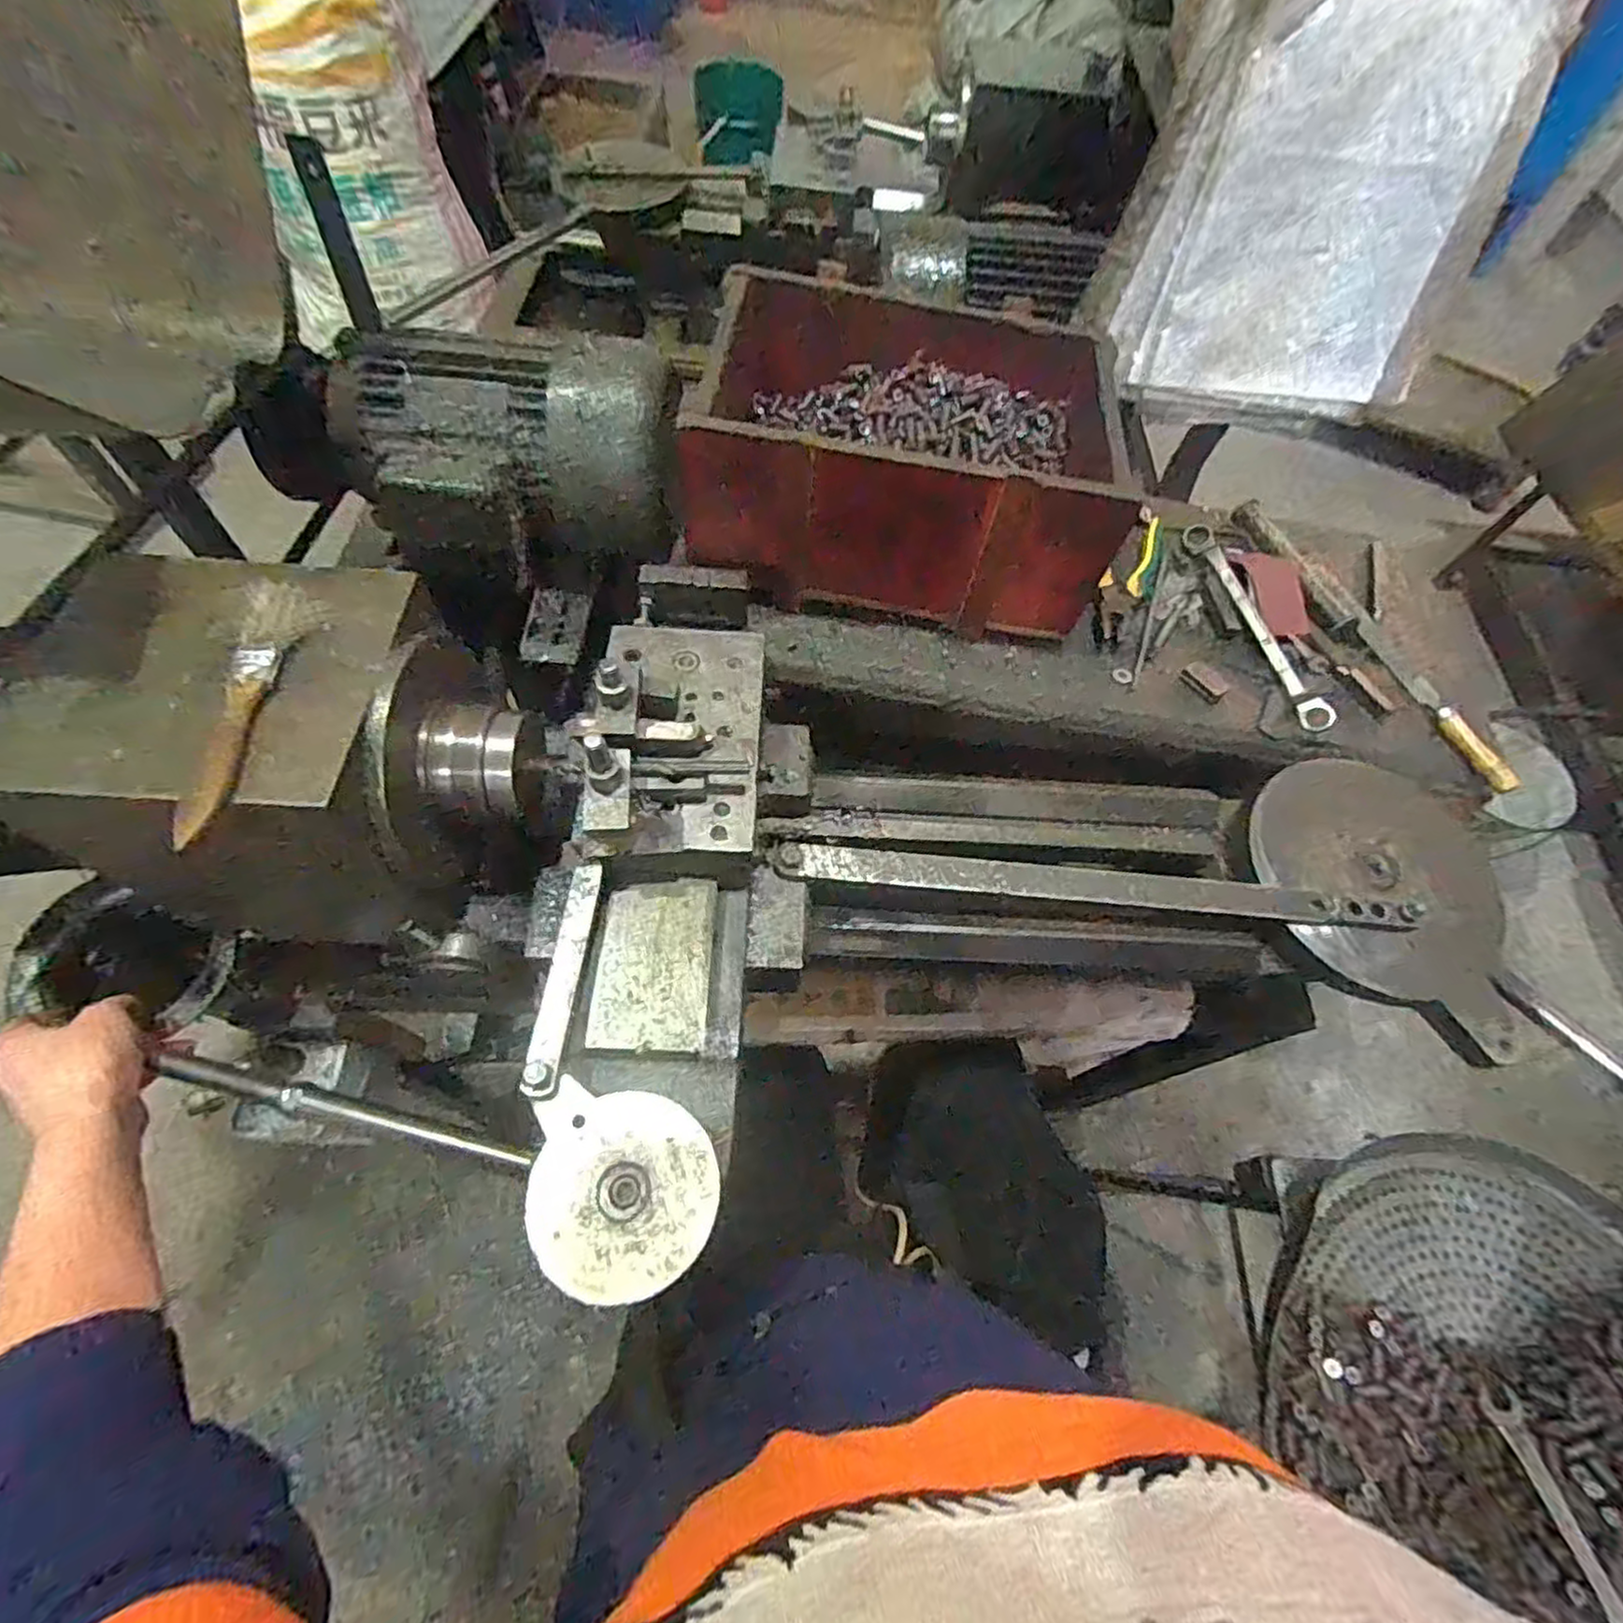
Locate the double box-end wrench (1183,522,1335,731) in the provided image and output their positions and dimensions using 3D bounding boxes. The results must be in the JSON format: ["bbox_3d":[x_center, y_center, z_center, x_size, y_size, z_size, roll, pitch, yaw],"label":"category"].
[{"bbox_3d":[0.426,-0.189,0.702,0.032,0.022,0.268,-6,62,-8],"label":"double box-end wrench"}]

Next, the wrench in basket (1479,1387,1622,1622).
[{"bbox_3d":[0.515,0.483,0.502,0.028,0.005,0.142,-11,62,-10],"label":"wrench in basket"}]

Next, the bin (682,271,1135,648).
[{"bbox_3d":[0.079,-0.322,0.658,0.337,0.145,0.250,8,61,0],"label":"bin"}]

